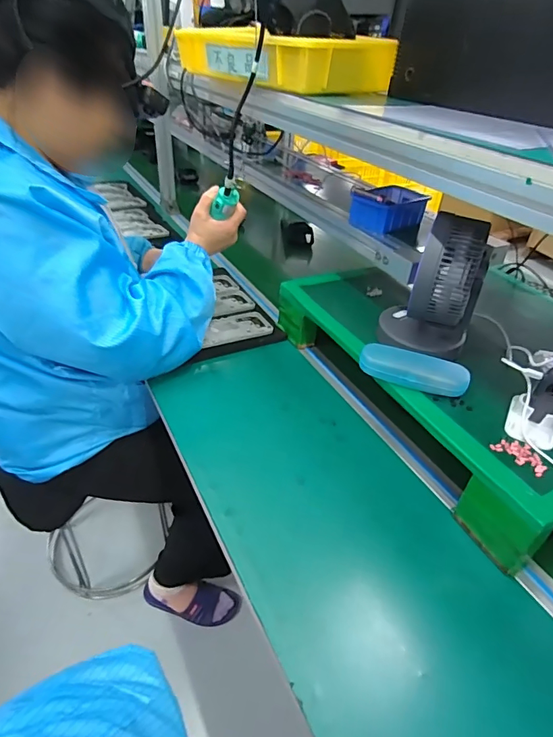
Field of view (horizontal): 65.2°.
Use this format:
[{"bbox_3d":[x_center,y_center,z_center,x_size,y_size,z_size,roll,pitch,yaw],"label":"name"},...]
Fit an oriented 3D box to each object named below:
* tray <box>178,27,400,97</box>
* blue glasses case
[{"bbox_3d":[0.018,-0.598,0.844,0.246,0.082,0.336,-22,45,-29],"label":"tray"},{"bbox_3d":[0.200,0.001,0.633,0.151,0.035,0.051,15,39,13],"label":"blue glasses case"}]

